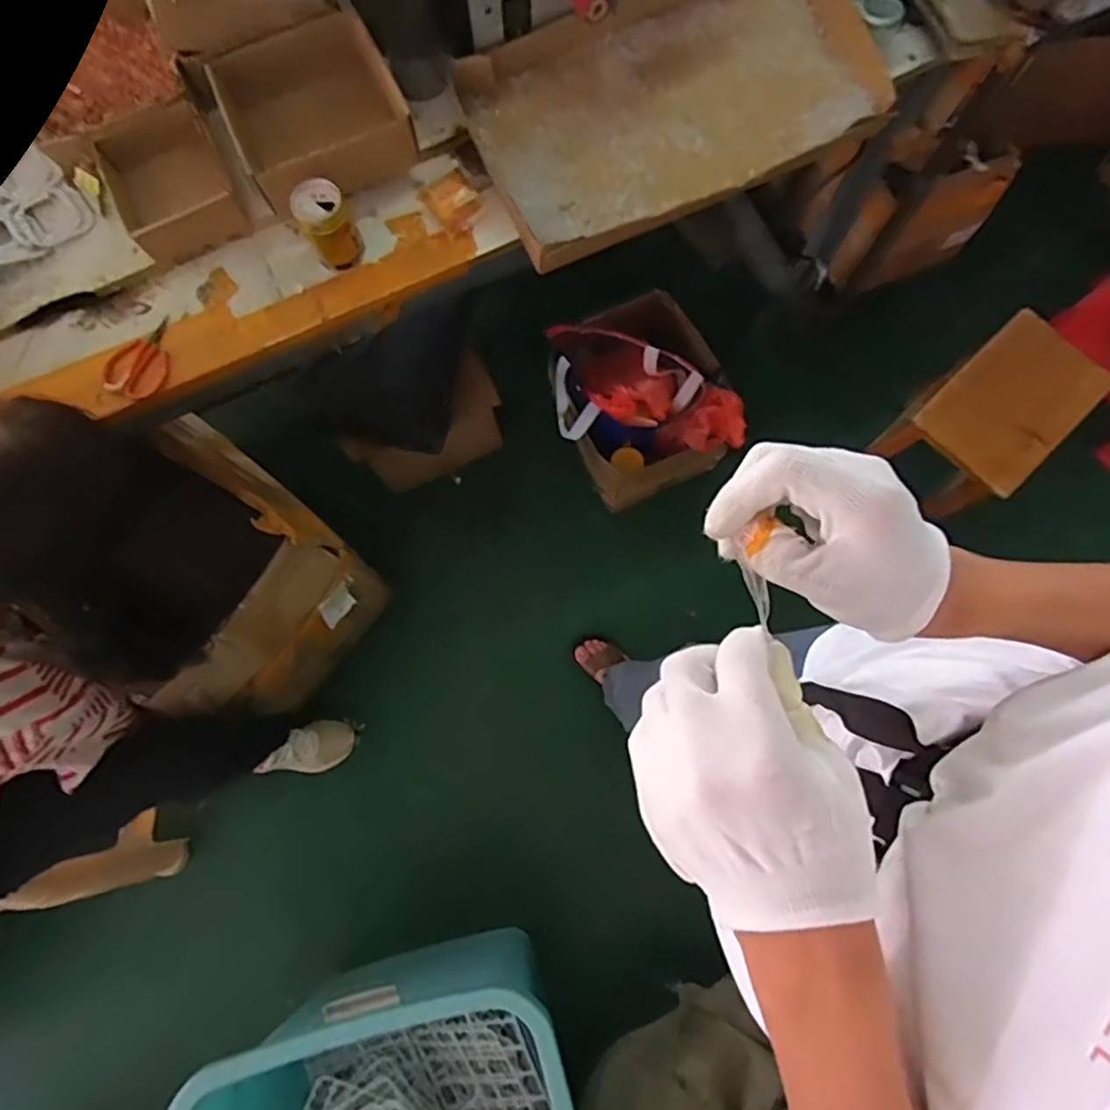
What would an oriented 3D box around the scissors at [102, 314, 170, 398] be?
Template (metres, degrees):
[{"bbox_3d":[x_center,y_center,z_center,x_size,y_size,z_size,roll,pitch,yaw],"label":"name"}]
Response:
[{"bbox_3d":[-0.501,-0.241,0.788,0.065,0.014,0.111,31,80,8],"label":"scissors"}]

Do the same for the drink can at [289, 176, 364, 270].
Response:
[{"bbox_3d":[-0.274,-0.401,0.782,0.067,0.080,0.063,0,78,1],"label":"drink can"}]

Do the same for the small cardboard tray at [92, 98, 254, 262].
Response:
[{"bbox_3d":[-0.478,-0.465,0.809,0.133,0.061,0.159,-27,78,-4],"label":"small cardboard tray"}]

